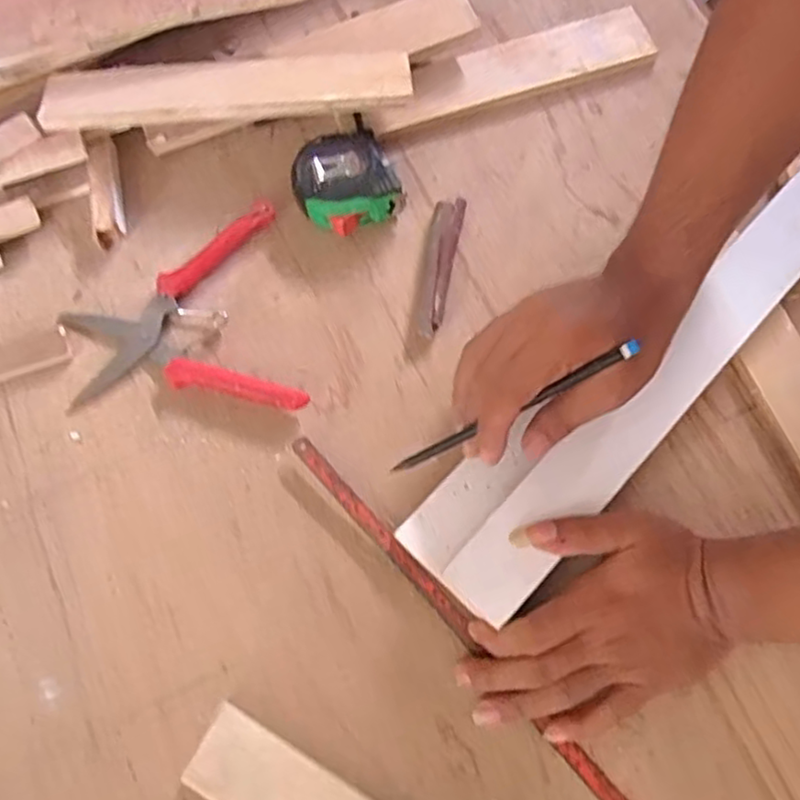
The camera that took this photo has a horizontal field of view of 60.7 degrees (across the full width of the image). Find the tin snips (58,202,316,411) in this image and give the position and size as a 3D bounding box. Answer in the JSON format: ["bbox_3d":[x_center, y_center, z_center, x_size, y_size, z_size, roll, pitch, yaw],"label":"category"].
[{"bbox_3d":[-0.153,-0.054,0.472,0.151,0.016,0.147,-10,74,-5],"label":"tin snips"}]

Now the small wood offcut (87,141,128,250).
[{"bbox_3d":[-0.213,-0.152,0.494,0.022,0.019,0.076,-5,87,-4],"label":"small wood offcut"}]

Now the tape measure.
[{"bbox_3d":[-0.042,-0.159,0.498,0.069,0.032,0.073,-25,76,-9],"label":"tape measure"}]

